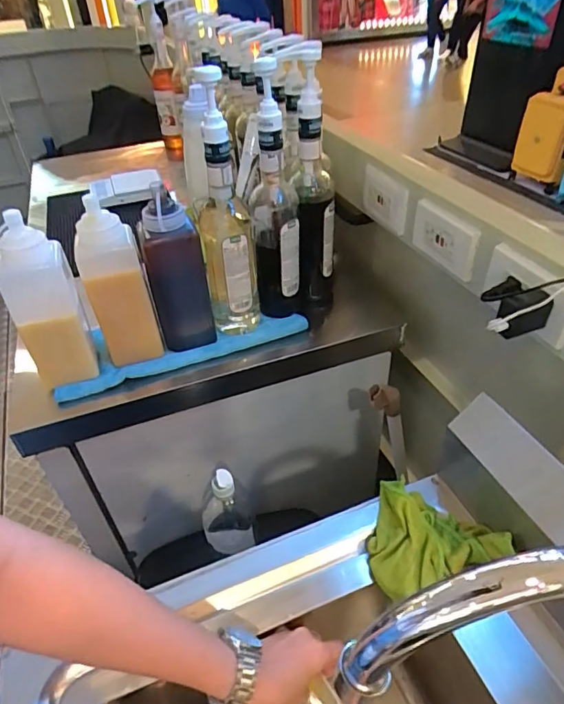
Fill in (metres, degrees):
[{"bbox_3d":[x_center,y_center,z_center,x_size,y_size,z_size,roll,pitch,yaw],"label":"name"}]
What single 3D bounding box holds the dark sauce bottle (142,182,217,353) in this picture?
[{"bbox_3d":[-0.153,-0.116,0.701,0.081,0.235,0.069,-12,40,-9],"label":"dark sauce bottle"}]

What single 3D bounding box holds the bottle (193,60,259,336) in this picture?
[{"bbox_3d":[-0.082,-0.185,0.682,0.074,0.362,0.068,-9,40,-5],"label":"bottle"}]

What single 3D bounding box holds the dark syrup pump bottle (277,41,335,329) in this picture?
[{"bbox_3d":[0.050,-0.233,0.783,0.066,0.407,0.090,-1,40,5],"label":"dark syrup pump bottle"}]

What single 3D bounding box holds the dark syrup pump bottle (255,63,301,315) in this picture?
[{"bbox_3d":[-0.012,-0.207,0.741,0.070,0.332,0.088,-6,40,-2],"label":"dark syrup pump bottle"}]

